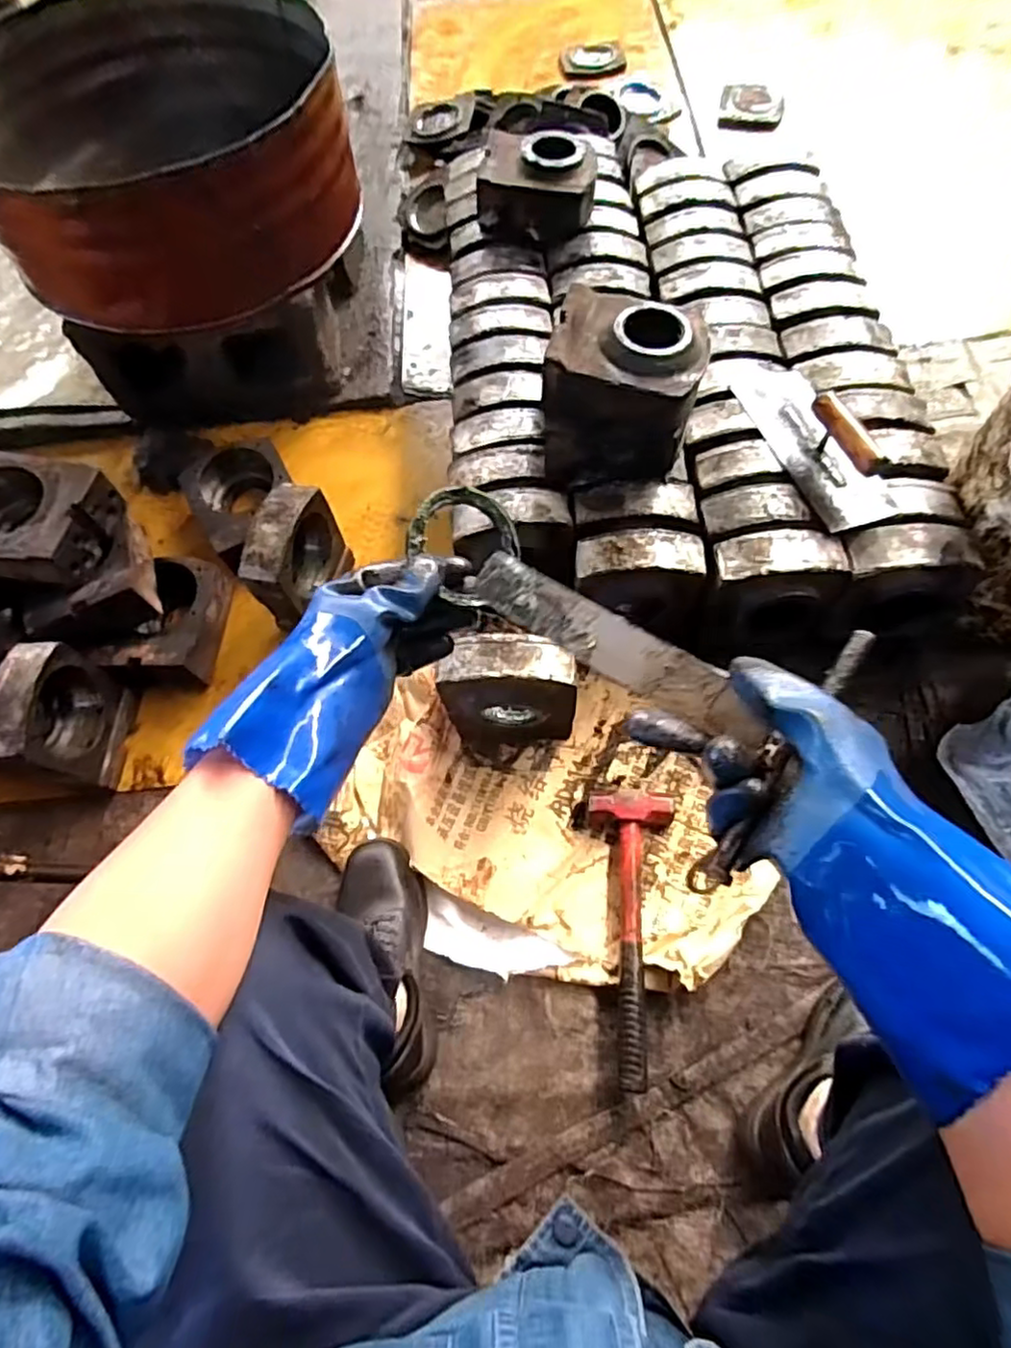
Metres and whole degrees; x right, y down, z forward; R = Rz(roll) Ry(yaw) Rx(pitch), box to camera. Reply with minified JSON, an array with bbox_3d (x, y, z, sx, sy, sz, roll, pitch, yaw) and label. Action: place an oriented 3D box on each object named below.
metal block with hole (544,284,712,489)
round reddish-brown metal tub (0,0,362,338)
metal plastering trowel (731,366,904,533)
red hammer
[{"bbox_3d":[0.144,-0.357,0.811,0.174,0.148,0.183,6,65,8],"label":"metal block with hole"},{"bbox_3d":[-0.501,-0.758,0.959,0.520,0.211,0.477,-2,65,4],"label":"round reddish-brown metal tub"},{"bbox_3d":[0.388,-0.311,0.812,0.097,0.078,0.274,-20,65,-5],"label":"metal plastering trowel"},{"bbox_3d":[0.142,0.293,0.756,0.096,0.041,0.318,3,65,6],"label":"red hammer"}]

